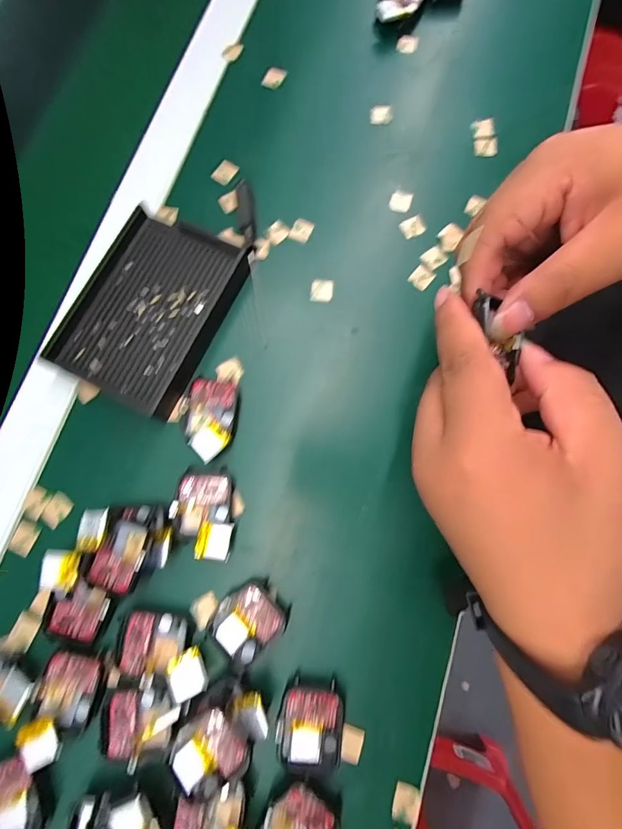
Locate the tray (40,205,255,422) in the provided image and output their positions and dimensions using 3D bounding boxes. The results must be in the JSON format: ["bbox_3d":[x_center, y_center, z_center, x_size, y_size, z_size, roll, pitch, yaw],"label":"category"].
[{"bbox_3d":[-0.117,-0.077,0.264,0.098,0.017,0.134,25,80,6],"label":"tray"}]

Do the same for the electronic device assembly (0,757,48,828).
[{"bbox_3d":[-0.175,0.222,0.209,0.038,0.012,0.043,-14,78,-2],"label":"electronic device assembly"}]

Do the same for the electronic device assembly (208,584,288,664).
[{"bbox_3d":[-0.040,0.130,0.230,0.043,0.011,0.037,-40,80,-7],"label":"electronic device assembly"}]

